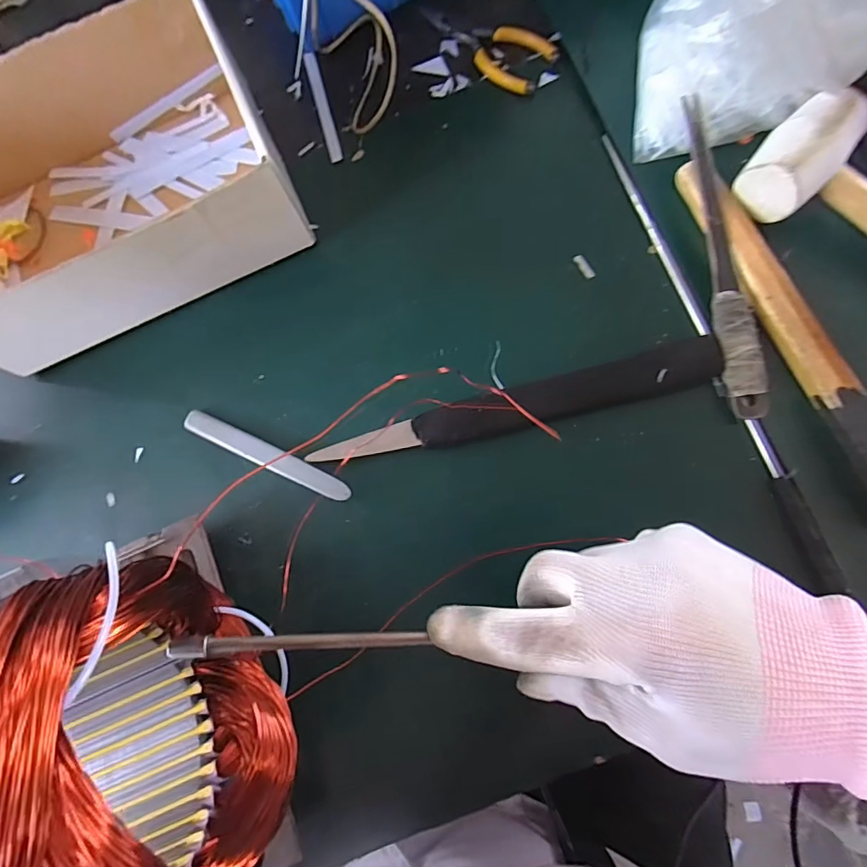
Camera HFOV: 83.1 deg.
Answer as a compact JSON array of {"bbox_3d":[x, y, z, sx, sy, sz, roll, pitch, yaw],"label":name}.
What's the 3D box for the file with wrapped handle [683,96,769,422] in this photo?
[{"bbox_3d":[0.184,-0.114,0.315,0.023,0.020,0.209,-7,79,3],"label":"file with wrapped handle"}]

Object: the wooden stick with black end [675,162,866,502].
[{"bbox_3d":[0.222,-0.062,0.302,0.022,0.022,0.251,-25,79,0],"label":"wooden stick with black end"}]

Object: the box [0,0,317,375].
[{"bbox_3d":[-0.234,-0.177,0.336,0.240,0.073,0.195,-24,79,0],"label":"box"}]

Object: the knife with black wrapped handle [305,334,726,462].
[{"bbox_3d":[0.053,-0.017,0.316,0.257,0.021,0.029,-15,79,2],"label":"knife with black wrapped handle"}]

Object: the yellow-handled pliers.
[{"bbox_3d":[0.039,-0.306,0.379,0.116,0.008,0.048,39,85,10],"label":"yellow-handled pliers"}]

